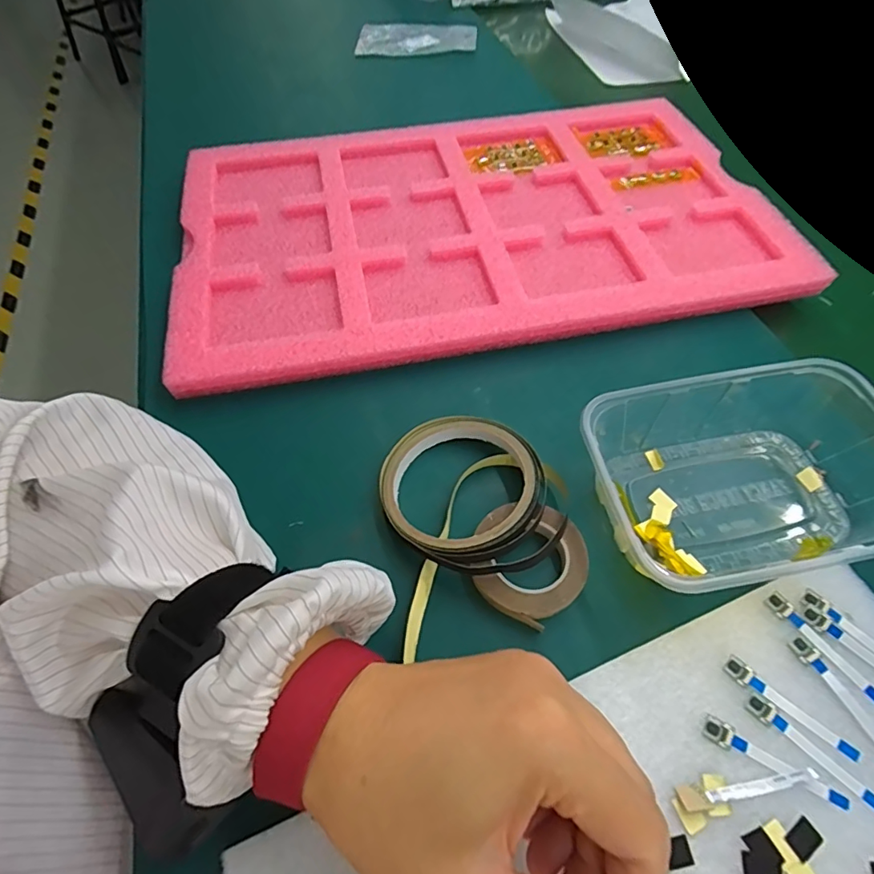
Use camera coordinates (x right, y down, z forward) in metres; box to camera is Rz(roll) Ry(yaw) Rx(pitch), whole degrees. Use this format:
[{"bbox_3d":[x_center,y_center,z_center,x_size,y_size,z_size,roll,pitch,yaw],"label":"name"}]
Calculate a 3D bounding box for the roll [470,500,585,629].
[{"bbox_3d":[0.050,0.067,0.276,0.063,0.013,0.060,0,58,1],"label":"roll"}]

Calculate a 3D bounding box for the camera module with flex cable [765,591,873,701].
[{"bbox_3d":[0.191,0.103,0.248,0.010,0.004,0.060,-33,63,-18],"label":"camera module with flex cable"}]

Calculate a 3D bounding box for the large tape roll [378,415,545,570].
[{"bbox_3d":[0.015,0.028,0.296,0.092,0.027,0.094,0,58,1],"label":"large tape roll"}]

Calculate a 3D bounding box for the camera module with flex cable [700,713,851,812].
[{"bbox_3d":[0.148,0.145,0.222,0.060,0.004,0.010,29,63,17],"label":"camera module with flex cable"}]

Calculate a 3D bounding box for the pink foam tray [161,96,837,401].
[{"bbox_3d":[0.029,-0.190,0.434,0.477,0.023,0.288,-10,59,-5],"label":"pink foam tray"}]

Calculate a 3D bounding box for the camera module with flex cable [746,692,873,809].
[{"bbox_3d":[0.168,0.141,0.225,0.010,0.004,0.061,-39,66,-21],"label":"camera module with flex cable"}]

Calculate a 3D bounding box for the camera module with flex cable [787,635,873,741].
[{"bbox_3d":[0.192,0.122,0.236,0.009,0.004,0.060,-25,61,-14],"label":"camera module with flex cable"}]

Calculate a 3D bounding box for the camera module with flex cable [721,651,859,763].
[{"bbox_3d":[0.164,0.127,0.235,0.061,0.004,0.010,36,65,21],"label":"camera module with flex cable"}]

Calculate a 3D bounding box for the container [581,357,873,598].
[{"bbox_3d":[0.171,0.024,0.283,0.163,0.051,0.114,-10,59,-6],"label":"container"}]

